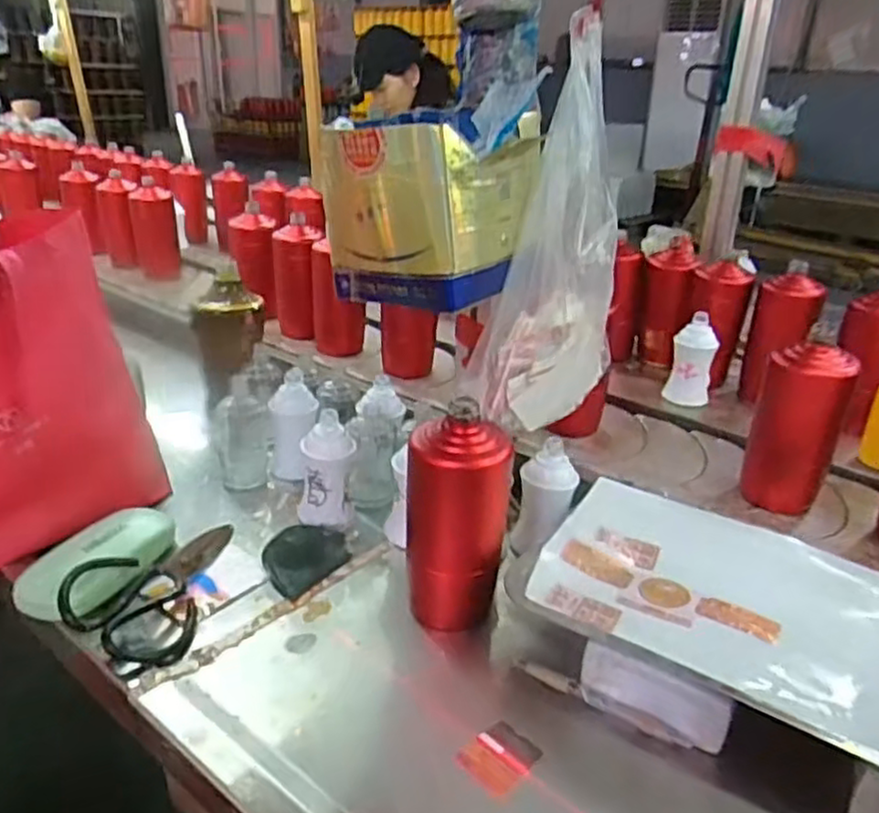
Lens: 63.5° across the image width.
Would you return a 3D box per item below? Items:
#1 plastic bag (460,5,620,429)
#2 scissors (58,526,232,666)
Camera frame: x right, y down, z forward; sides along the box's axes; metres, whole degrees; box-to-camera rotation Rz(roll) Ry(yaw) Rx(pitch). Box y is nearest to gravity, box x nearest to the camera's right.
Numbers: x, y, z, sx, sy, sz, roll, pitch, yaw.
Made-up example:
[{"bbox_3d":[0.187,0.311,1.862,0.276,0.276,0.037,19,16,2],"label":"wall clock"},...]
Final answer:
[{"bbox_3d":[0.099,-0.133,0.610,0.107,0.309,0.151,11,27,15],"label":"plastic bag"},{"bbox_3d":[-0.227,0.165,0.613,0.106,0.020,0.187,44,23,18],"label":"scissors"}]

